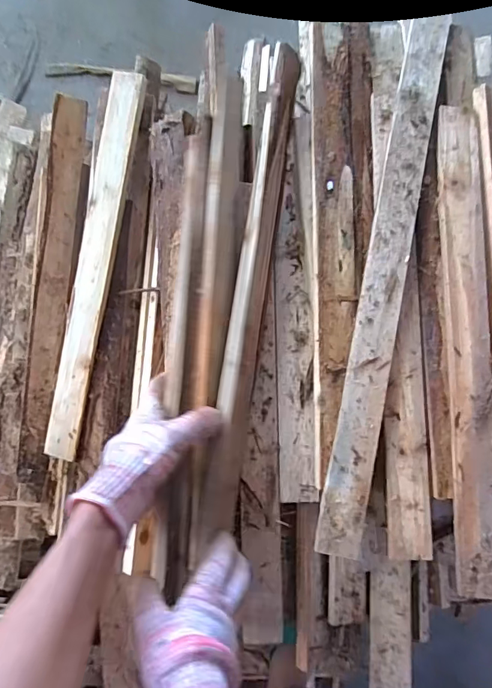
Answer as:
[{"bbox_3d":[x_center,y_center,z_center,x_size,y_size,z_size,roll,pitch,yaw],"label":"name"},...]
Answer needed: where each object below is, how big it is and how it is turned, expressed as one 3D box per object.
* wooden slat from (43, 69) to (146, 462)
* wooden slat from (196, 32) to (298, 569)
[{"bbox_3d":[-0.188,-0.095,0.576,0.040,0.010,0.476,11,91,2],"label":"wooden slat"},{"bbox_3d":[0.006,-0.059,0.477,0.032,0.029,0.509,9,85,-1],"label":"wooden slat"}]

